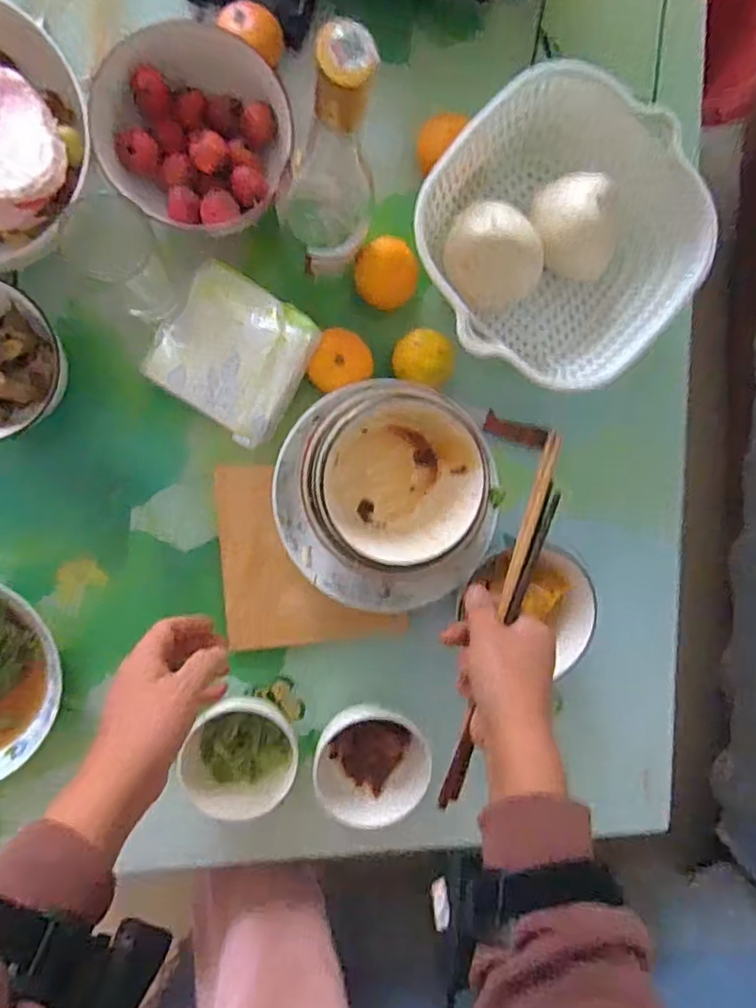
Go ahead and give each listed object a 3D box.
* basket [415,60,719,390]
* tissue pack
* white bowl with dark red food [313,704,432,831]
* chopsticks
[{"bbox_3d":[0.153,-0.227,0.537,0.222,0.088,0.236,43,88,-8],"label":"basket"},{"bbox_3d":[-0.124,-0.130,0.524,0.129,0.039,0.121,37,89,-8],"label":"tissue pack"},{"bbox_3d":[-0.006,0.234,0.565,0.102,0.058,0.100,-1,94,-7],"label":"white bowl with dark red food"},{"bbox_3d":[0.092,0.087,0.445,0.017,0.013,0.277,16,94,-8],"label":"chopsticks"}]

